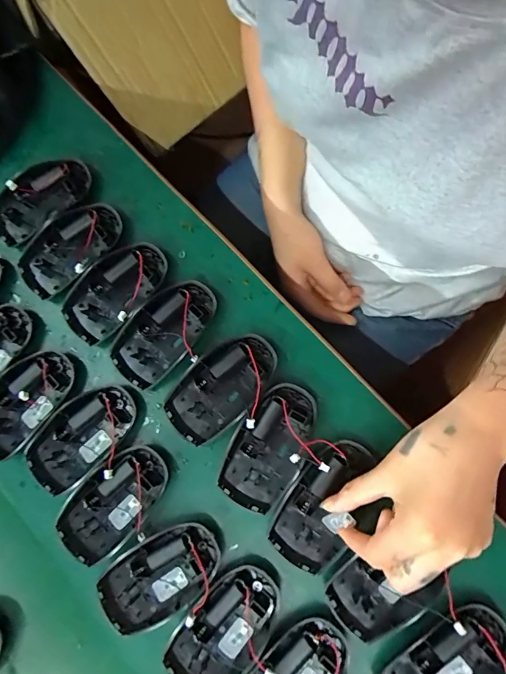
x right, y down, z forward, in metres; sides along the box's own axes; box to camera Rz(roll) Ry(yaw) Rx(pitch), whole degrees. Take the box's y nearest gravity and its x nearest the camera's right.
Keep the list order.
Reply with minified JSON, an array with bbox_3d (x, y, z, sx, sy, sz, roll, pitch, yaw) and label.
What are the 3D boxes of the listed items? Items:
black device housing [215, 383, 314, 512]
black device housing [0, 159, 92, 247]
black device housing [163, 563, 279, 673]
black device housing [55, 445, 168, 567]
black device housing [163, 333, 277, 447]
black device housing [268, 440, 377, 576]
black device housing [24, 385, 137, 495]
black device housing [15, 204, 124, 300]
[{"bbox_3d":[0.013,0.089,0.335,0.056,0.023,0.103,23,86,9],"label":"black device housing"},{"bbox_3d":[-0.206,-0.137,0.389,0.102,0.021,0.060,-38,80,1],"label":"black device housing"},{"bbox_3d":[-0.024,0.229,0.313,0.059,0.016,0.100,39,88,10],"label":"black device housing"},{"bbox_3d":[-0.116,0.137,0.334,0.057,0.017,0.101,41,89,10],"label":"black device housing"},{"bbox_3d":[-0.026,0.041,0.345,0.057,0.021,0.101,43,89,10],"label":"black device housing"},{"bbox_3d":[0.055,0.131,0.324,0.055,0.020,0.103,26,86,10],"label":"black device housing"},{"bbox_3d":[-0.148,0.085,0.346,0.101,0.016,0.058,-42,80,0],"label":"black device housing"},{"bbox_3d":[-0.171,-0.086,0.377,0.102,0.018,0.052,-41,80,0],"label":"black device housing"}]

